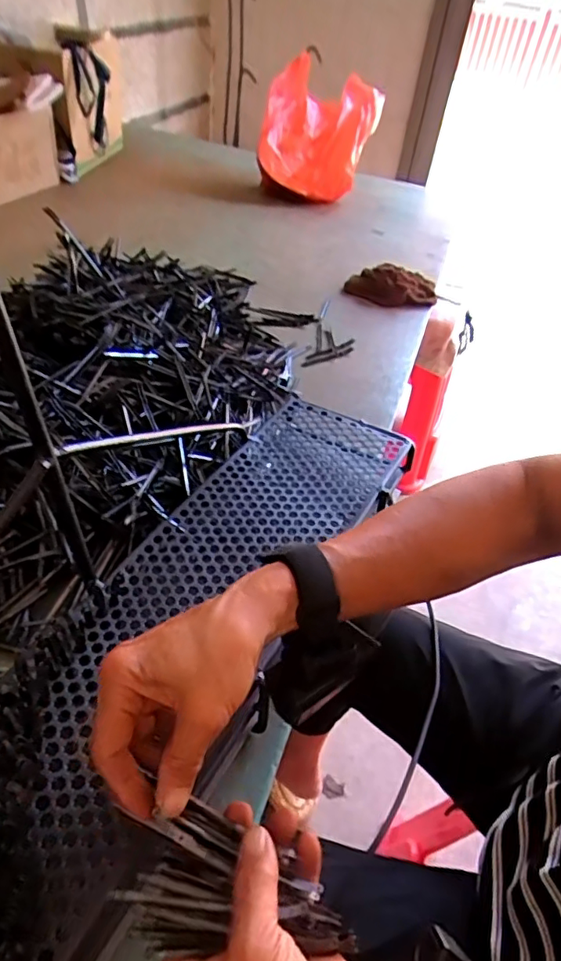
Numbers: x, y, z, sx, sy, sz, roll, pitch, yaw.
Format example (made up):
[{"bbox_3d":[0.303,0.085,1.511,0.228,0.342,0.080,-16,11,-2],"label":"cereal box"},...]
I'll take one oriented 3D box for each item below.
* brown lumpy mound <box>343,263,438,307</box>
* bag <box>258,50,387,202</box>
[{"bbox_3d":[0.191,-0.335,0.952,0.158,0.041,0.058,3,44,-4],"label":"brown lumpy mound"},{"bbox_3d":[0.082,-0.706,1.169,0.249,0.222,0.130,3,43,0],"label":"bag"}]

